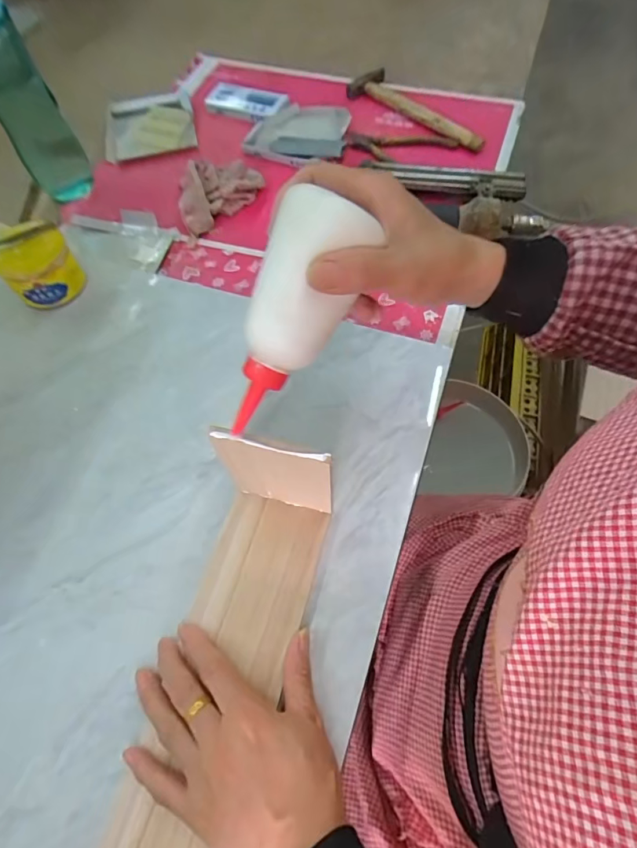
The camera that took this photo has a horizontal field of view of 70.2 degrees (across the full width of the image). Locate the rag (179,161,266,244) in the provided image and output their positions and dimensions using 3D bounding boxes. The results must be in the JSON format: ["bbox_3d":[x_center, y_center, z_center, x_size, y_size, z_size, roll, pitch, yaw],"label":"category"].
[{"bbox_3d":[-0.145,-0.322,0.622,0.133,0.035,0.093,-41,68,-18],"label":"rag"}]

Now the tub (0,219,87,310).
[{"bbox_3d":[-0.311,-0.175,0.505,0.078,0.072,0.064,-36,66,-16],"label":"tub"}]

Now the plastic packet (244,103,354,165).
[{"bbox_3d":[-0.032,-0.433,0.670,0.145,0.020,0.116,9,63,7],"label":"plastic packet"}]

